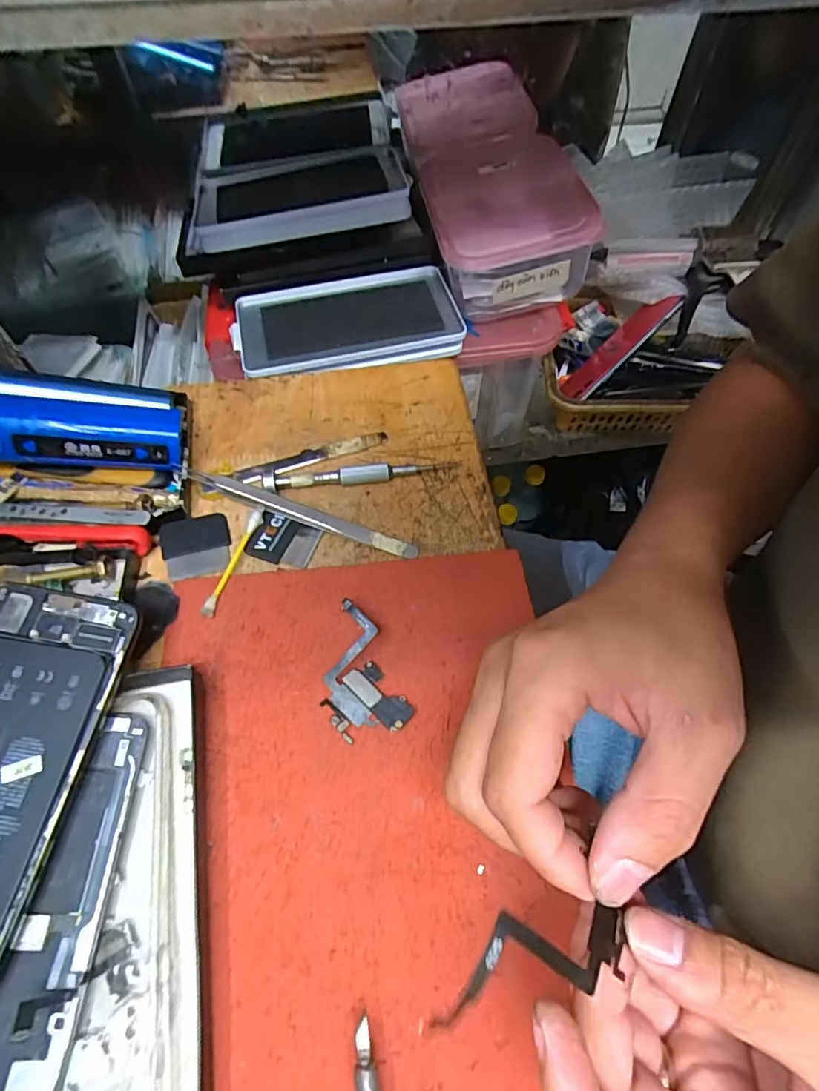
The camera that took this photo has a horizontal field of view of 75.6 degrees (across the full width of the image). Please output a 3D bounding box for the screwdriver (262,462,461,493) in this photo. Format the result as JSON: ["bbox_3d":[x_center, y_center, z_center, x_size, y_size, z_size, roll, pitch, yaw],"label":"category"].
[{"bbox_3d":[-0.030,-0.047,0.341,0.123,0.015,0.012,-8,59,-4],"label":"screwdriver"}]

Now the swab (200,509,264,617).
[{"bbox_3d":[-0.103,0.009,0.308,0.008,0.009,0.071,14,60,9],"label":"swab"}]

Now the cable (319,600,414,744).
[{"bbox_3d":[-0.029,0.065,0.270,0.038,0.014,0.067,-23,61,-13],"label":"cable"}]

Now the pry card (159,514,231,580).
[{"bbox_3d":[-0.129,0.000,0.319,0.038,0.008,0.042,-14,59,-8],"label":"pry card"}]

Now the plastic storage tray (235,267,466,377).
[{"bbox_3d":[-0.052,-0.191,0.453,0.184,0.019,0.099,-12,59,-7],"label":"plastic storage tray"}]

